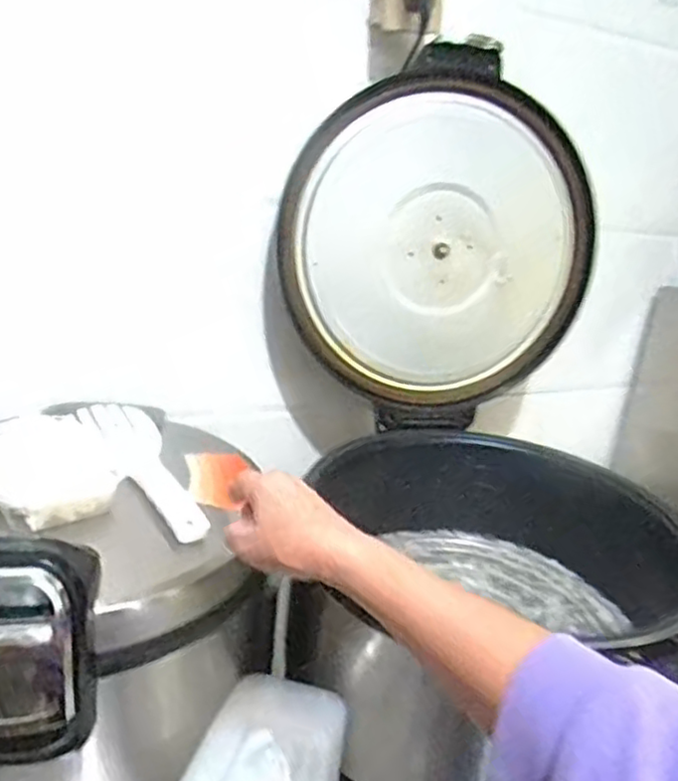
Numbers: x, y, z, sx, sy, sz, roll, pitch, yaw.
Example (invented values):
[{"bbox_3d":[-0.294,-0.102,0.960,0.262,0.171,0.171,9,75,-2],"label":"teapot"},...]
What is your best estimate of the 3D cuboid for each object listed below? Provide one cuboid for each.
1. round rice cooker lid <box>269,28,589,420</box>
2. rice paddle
[{"bbox_3d":[0.140,-0.193,0.950,0.434,0.450,0.064,-36,18,-3],"label":"round rice cooker lid"},{"bbox_3d":[-0.195,0.068,0.675,0.070,0.034,0.243,-5,22,-31],"label":"rice paddle"}]

